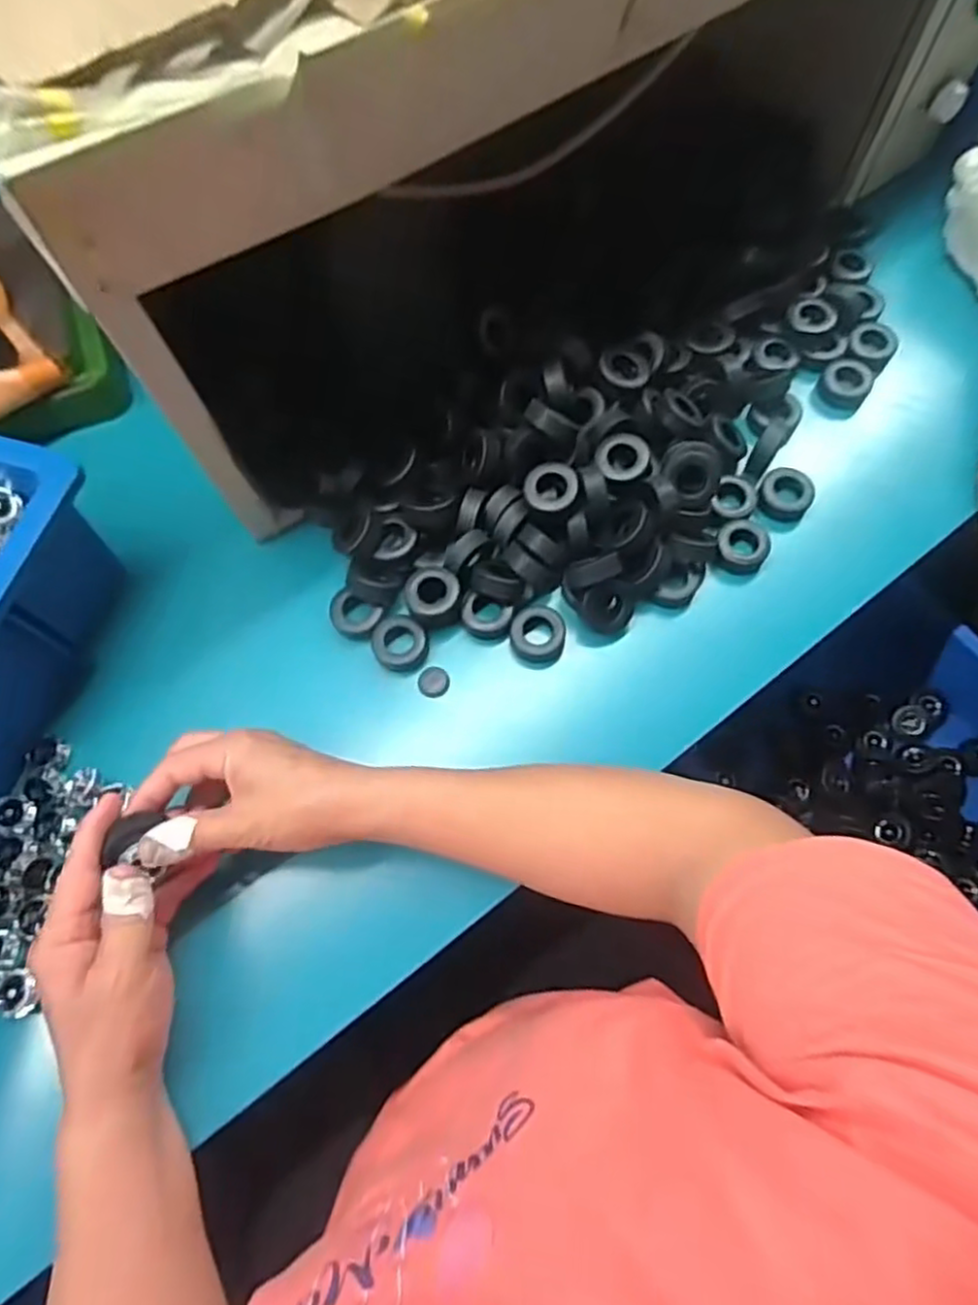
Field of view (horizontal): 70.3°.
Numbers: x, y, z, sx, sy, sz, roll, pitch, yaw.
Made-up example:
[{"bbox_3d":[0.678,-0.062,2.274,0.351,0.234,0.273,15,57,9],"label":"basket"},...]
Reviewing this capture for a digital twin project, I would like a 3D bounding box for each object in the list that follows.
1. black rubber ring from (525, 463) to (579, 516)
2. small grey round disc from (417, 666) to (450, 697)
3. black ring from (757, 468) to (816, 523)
[{"bbox_3d":[0.042,-0.109,0.461,0.034,0.010,0.034,-4,83,9],"label":"black rubber ring"},{"bbox_3d":[-0.036,0.020,0.462,0.020,0.004,0.021,0,71,-1],"label":"small grey round disc"},{"bbox_3d":[0.211,-0.113,0.491,0.036,0.011,0.034,0,71,-1],"label":"black ring"}]

